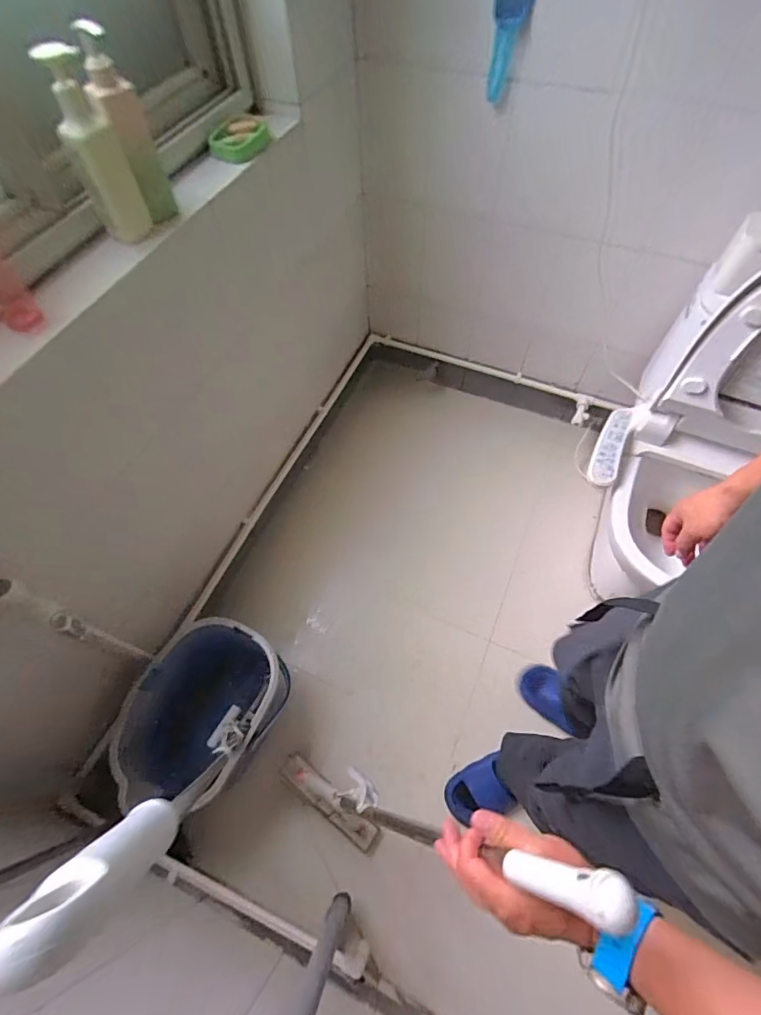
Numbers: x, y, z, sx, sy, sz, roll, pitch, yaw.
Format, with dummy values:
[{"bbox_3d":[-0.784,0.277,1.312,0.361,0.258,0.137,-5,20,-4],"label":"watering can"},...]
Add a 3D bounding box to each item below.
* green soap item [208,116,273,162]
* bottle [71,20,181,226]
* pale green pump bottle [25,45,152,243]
[{"bbox_3d":[-0.288,-0.759,0.949,0.126,0.055,0.051,-22,62,-11],"label":"green soap item"},{"bbox_3d":[-0.406,-0.608,0.745,0.062,0.249,0.080,-15,61,-7],"label":"bottle"},{"bbox_3d":[-0.445,-0.551,0.728,0.076,0.249,0.055,-24,62,-12],"label":"pale green pump bottle"}]

